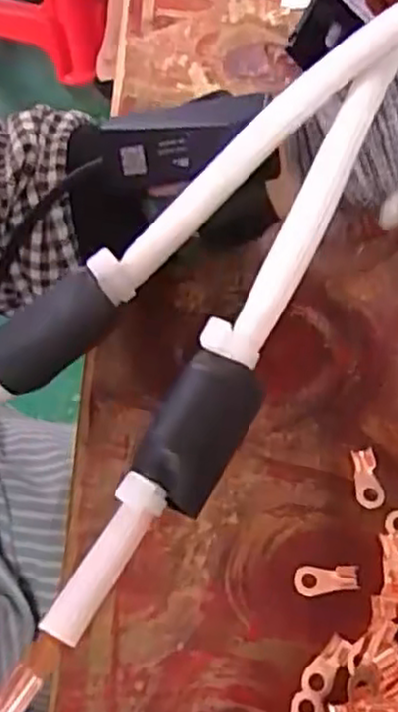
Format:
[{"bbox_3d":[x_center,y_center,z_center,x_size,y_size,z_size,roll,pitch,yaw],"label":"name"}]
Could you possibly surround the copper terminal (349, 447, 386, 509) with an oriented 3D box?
[{"bbox_3d":[0.073,0.053,0.303,0.012,0.004,0.026,-5,62,-2],"label":"copper terminal"}]

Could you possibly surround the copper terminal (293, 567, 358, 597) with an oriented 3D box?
[{"bbox_3d":[0.051,0.091,0.283,0.025,0.004,0.011,-1,62,0],"label":"copper terminal"}]

